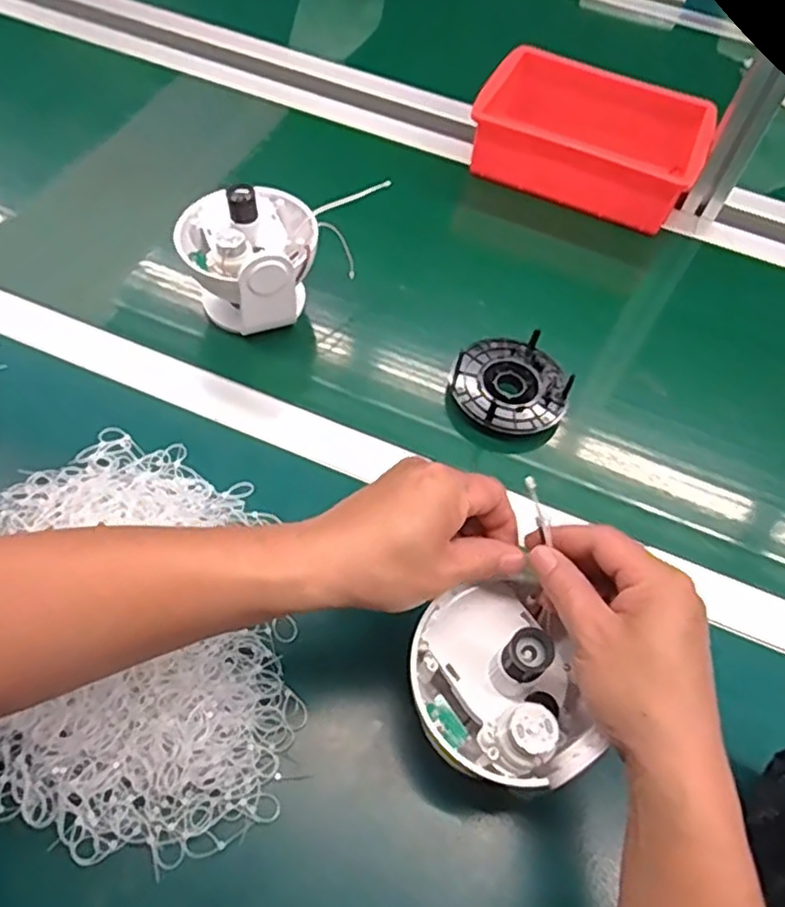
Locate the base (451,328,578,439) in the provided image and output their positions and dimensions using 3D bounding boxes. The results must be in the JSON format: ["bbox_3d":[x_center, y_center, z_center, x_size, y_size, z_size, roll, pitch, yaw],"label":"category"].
[{"bbox_3d":[0.104,-0.056,0.594,0.099,0.037,0.099,2,57,-3],"label":"base"}]

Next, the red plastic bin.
[{"bbox_3d":[0.224,-0.359,0.766,0.244,0.068,0.171,24,59,11],"label":"red plastic bin"}]

